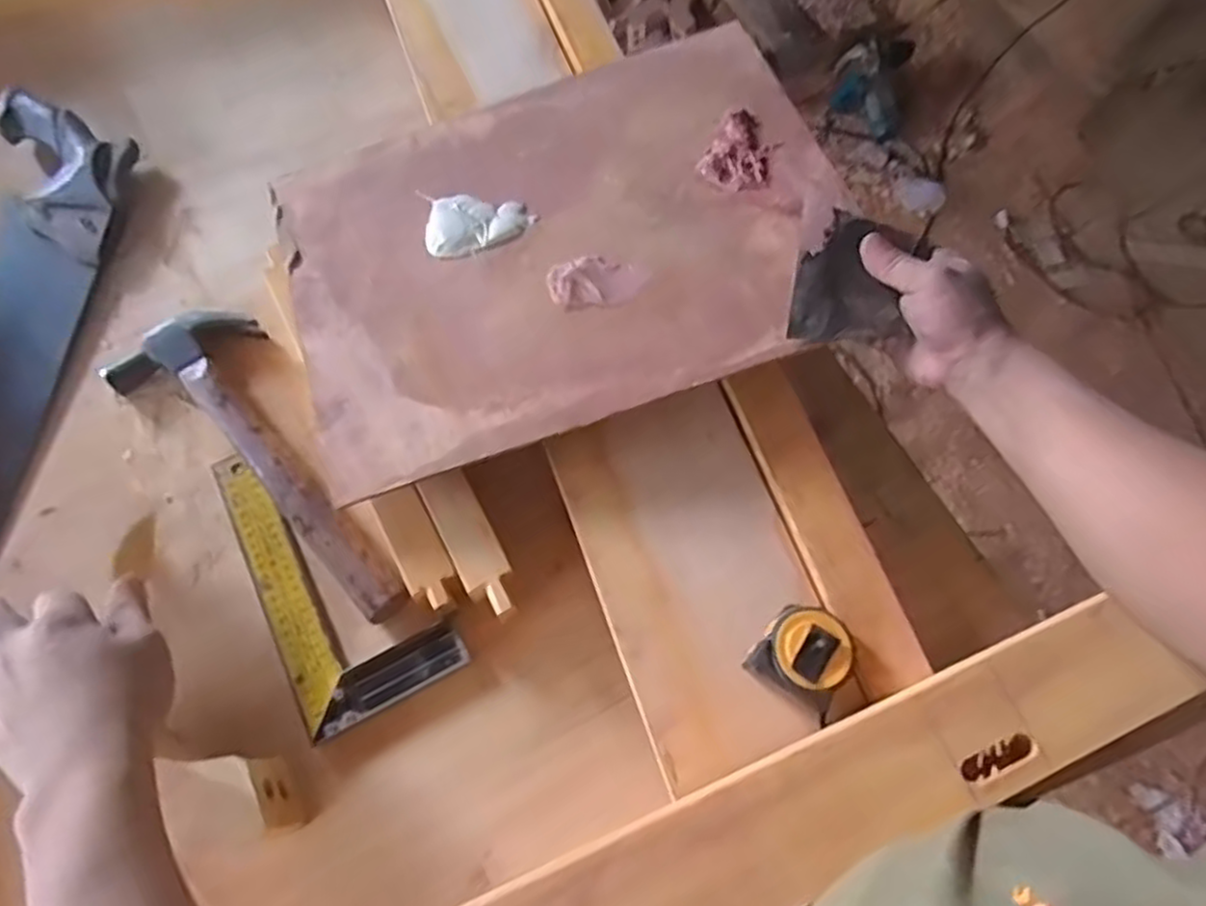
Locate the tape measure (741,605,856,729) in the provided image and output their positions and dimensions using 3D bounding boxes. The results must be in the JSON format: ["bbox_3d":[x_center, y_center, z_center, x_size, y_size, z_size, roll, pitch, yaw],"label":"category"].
[{"bbox_3d":[0.138,0.138,0.504,0.060,0.025,0.062,34,70,12],"label":"tape measure"}]

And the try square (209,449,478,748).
[{"bbox_3d":[-0.218,0.089,0.596,0.123,0.015,0.246,-27,70,-12],"label":"try square"}]

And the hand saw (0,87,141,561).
[{"bbox_3d":[-0.513,-0.069,0.633,0.122,0.040,0.587,-1,67,-2],"label":"hand saw"}]

